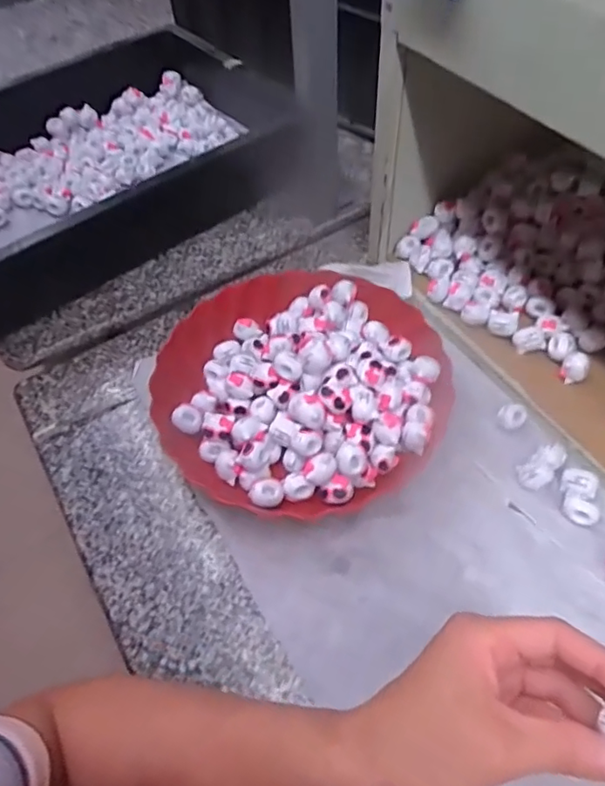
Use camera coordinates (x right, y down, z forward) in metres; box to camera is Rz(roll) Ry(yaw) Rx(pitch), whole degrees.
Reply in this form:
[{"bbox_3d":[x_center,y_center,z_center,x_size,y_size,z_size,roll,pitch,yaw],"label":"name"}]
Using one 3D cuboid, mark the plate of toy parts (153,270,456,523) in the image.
[{"bbox_3d":[-0.002,-0.009,0.469,0.241,0.069,0.223,-1,55,2],"label":"plate of toy parts"}]

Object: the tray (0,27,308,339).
[{"bbox_3d":[-0.266,-0.271,0.651,0.311,0.115,0.463,36,64,24],"label":"tray"}]

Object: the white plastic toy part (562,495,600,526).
[{"bbox_3d":[0.210,0.091,0.411,0.025,0.015,0.017,21,59,17],"label":"white plastic toy part"}]

